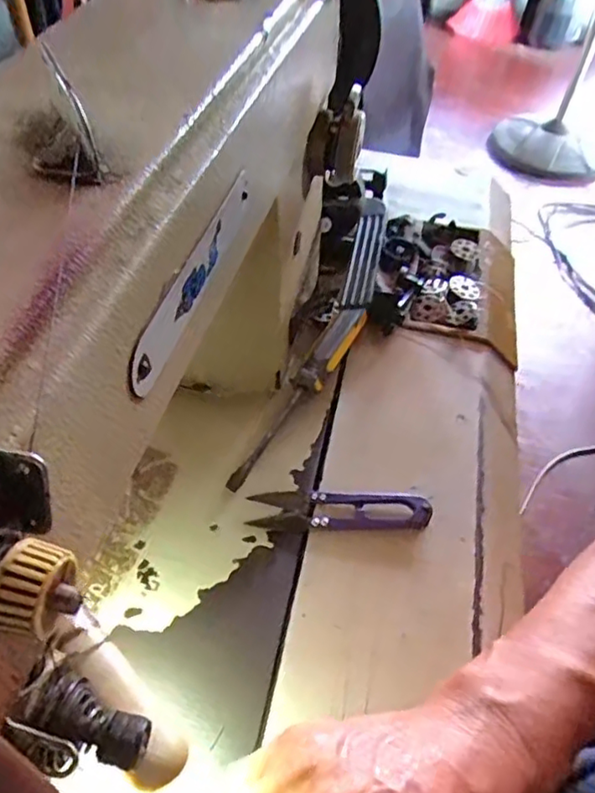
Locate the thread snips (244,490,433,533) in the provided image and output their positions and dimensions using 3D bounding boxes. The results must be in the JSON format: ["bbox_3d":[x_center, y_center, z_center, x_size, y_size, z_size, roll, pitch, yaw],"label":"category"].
[{"bbox_3d":[0.024,0.063,0.346,0.099,0.009,0.024,1,48,-5],"label":"thread snips"}]

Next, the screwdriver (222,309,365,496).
[{"bbox_3d":[-0.001,-0.006,0.393,0.024,0.026,0.169,25,51,17],"label":"screwdriver"}]

